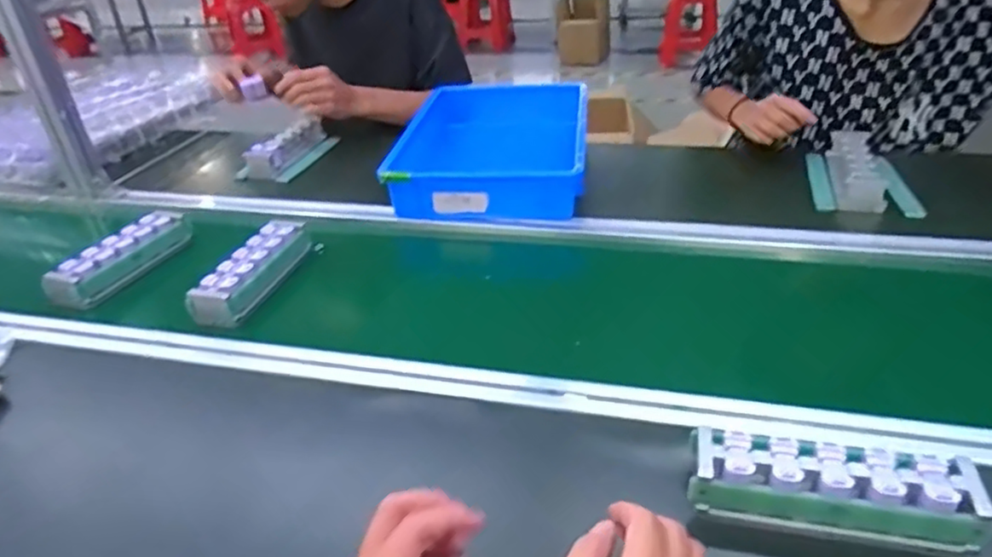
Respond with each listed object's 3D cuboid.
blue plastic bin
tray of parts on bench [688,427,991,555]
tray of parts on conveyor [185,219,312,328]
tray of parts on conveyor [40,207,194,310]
[{"bbox_3d":[-0.001,-0.208,1.101,0.292,0.119,0.418,-1,32,6],"label":"blue plastic bin"},{"bbox_3d":[0.245,0.151,0.487,0.194,0.044,0.054,4,33,14],"label":"tray of parts on bench"},{"bbox_3d":[-0.303,-0.013,0.840,0.053,0.056,0.193,6,33,16],"label":"tray of parts on conveyor"},{"bbox_3d":[-0.500,-0.030,0.892,0.051,0.052,0.201,10,34,22],"label":"tray of parts on conveyor"}]

